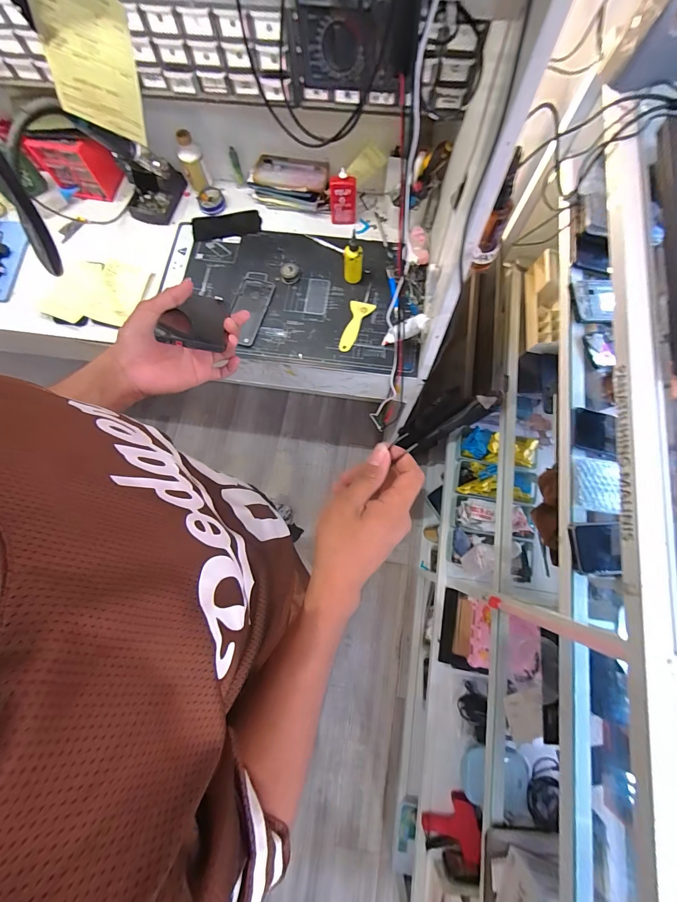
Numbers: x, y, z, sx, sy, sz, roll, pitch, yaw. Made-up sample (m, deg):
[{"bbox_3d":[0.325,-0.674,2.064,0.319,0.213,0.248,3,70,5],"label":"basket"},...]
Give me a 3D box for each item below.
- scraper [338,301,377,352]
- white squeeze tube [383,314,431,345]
[{"bbox_3d":[0.034,-0.271,0.757,0.051,0.009,0.122,20,77,6],"label":"scraper"},{"bbox_3d":[0.130,-0.237,0.696,0.031,0.124,0.032,22,75,-30],"label":"white squeeze tube"}]

